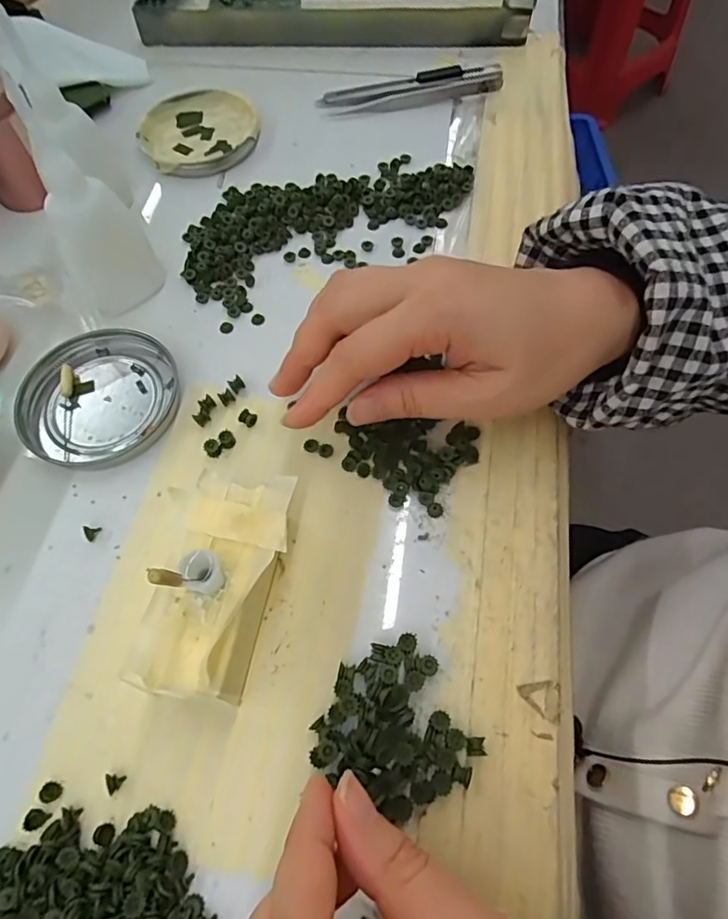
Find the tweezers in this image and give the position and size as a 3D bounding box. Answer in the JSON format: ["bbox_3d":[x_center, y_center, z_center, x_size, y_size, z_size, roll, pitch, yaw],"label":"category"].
[{"bbox_3d":[0.033,-0.263,0.384,0.127,0.010,0.027,-7,64,-2],"label":"tweezers"}]

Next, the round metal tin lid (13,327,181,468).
[{"bbox_3d":[-0.135,-0.032,0.276,0.075,0.009,0.075,-1,64,1],"label":"round metal tin lid"}]

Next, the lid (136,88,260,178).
[{"bbox_3d":[-0.113,-0.226,0.371,0.077,0.007,0.080,-1,64,1],"label":"lid"}]

